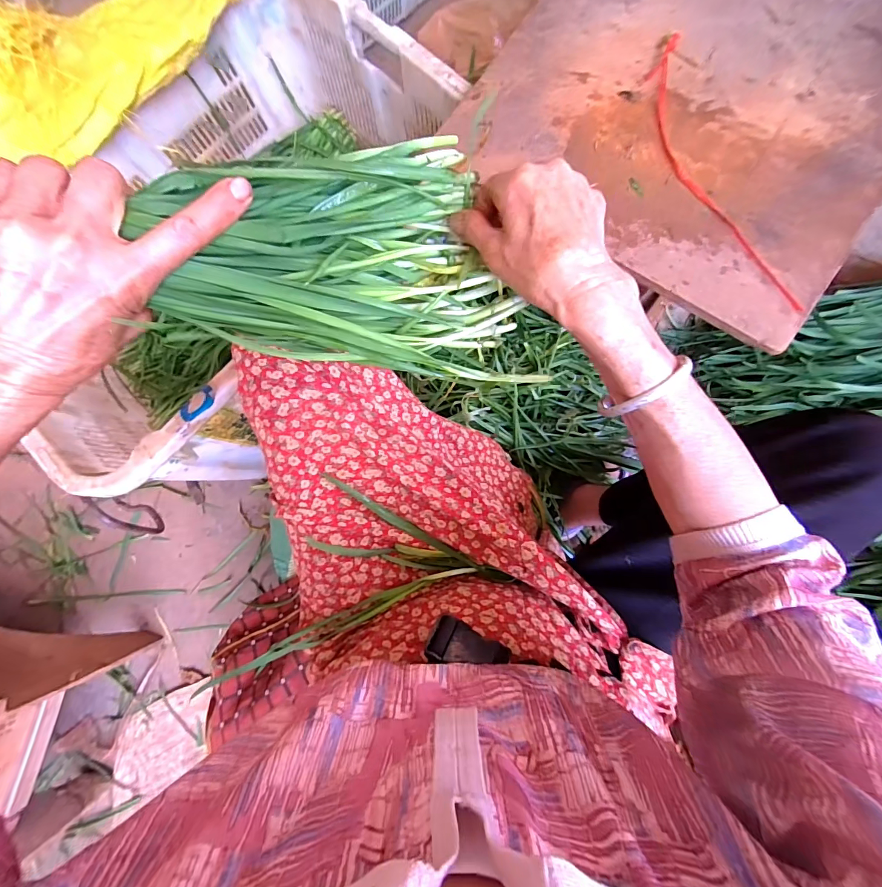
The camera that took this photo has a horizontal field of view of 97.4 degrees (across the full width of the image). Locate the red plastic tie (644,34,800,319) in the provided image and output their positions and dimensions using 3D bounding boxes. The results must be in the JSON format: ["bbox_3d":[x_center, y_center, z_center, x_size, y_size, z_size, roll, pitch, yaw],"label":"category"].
[{"bbox_3d":[0.290,-0.295,0.422,0.064,0.011,0.349,-17,81,1],"label":"red plastic tie"}]

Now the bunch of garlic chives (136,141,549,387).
[{"bbox_3d":[-0.178,-0.115,0.226,0.488,0.079,0.175,-2,81,-19],"label":"bunch of garlic chives"}]

